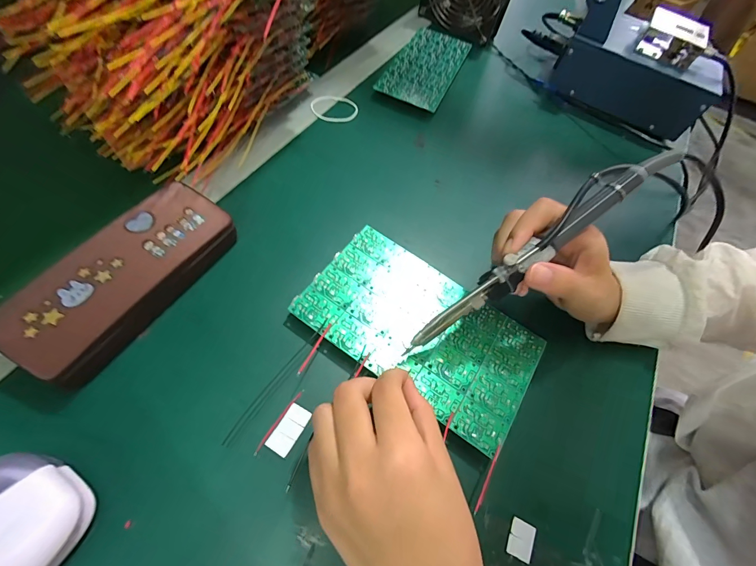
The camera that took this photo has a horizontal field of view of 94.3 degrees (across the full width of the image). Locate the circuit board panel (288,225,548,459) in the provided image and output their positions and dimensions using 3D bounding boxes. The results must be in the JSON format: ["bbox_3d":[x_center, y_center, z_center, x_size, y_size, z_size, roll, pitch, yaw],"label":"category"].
[{"bbox_3d":[0.033,0.032,0.267,0.174,0.004,0.101,34,61,11],"label":"circuit board panel"}]

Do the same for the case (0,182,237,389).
[{"bbox_3d":[-0.172,-0.004,0.248,0.062,0.040,0.152,31,59,8],"label":"case"}]

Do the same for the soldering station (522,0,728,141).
[{"bbox_3d":[0.314,-0.297,0.438,0.231,0.142,0.110,32,60,11],"label":"soldering station"}]

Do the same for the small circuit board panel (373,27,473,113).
[{"bbox_3d":[0.062,-0.277,0.447,0.077,0.004,0.164,24,63,4],"label":"small circuit board panel"}]

